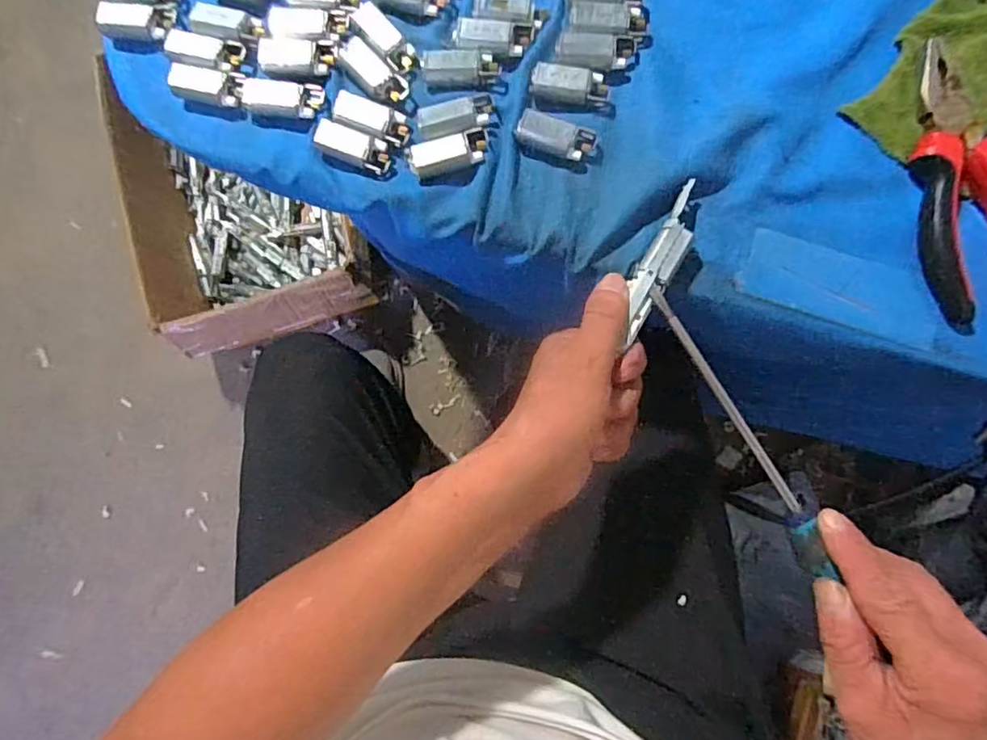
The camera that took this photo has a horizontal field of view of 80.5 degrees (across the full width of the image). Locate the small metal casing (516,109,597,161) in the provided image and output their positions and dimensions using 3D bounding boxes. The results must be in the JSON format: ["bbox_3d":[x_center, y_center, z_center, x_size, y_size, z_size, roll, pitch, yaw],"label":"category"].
[{"bbox_3d":[0.037,-0.138,0.346,0.045,0.013,0.019,17,85,3],"label":"small metal casing"}]

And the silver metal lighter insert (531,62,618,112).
[{"bbox_3d":[0.048,-0.170,0.348,0.050,0.008,0.020,9,85,2],"label":"silver metal lighter insert"}]

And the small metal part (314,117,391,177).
[{"bbox_3d":[-0.084,-0.134,0.351,0.047,0.010,0.019,20,85,3],"label":"small metal part"}]

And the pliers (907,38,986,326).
[{"bbox_3d":[0.268,-0.103,0.329,0.052,0.020,0.154,-8,84,1],"label":"pliers"}]

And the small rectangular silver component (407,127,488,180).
[{"bbox_3d":[-0.026,-0.129,0.347,0.047,0.014,0.019,-19,84,0],"label":"small rectangular silver component"}]

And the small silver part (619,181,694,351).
[{"bbox_3d":[0.094,-0.062,0.327,0.020,0.009,0.099,24,85,4],"label":"small silver part"}]

